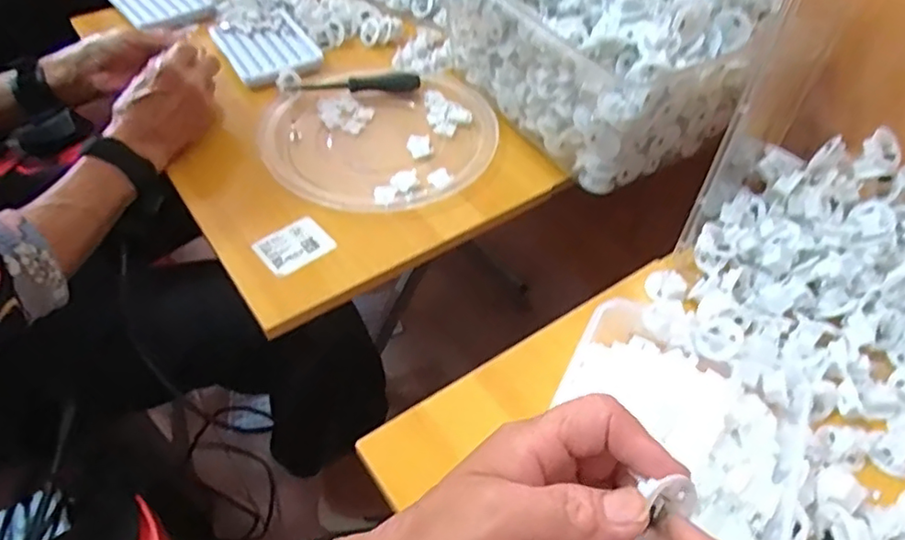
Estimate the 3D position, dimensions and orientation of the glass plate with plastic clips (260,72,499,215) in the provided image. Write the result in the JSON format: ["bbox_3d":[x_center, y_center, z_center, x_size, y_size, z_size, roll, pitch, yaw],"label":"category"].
[{"bbox_3d":[-0.071,-0.127,0.621,0.228,0.020,0.197,-11,50,-9],"label":"glass plate with plastic clips"}]

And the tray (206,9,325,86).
[{"bbox_3d":[-0.216,-0.263,0.714,0.098,0.018,0.145,-24,53,-19],"label":"tray"}]

